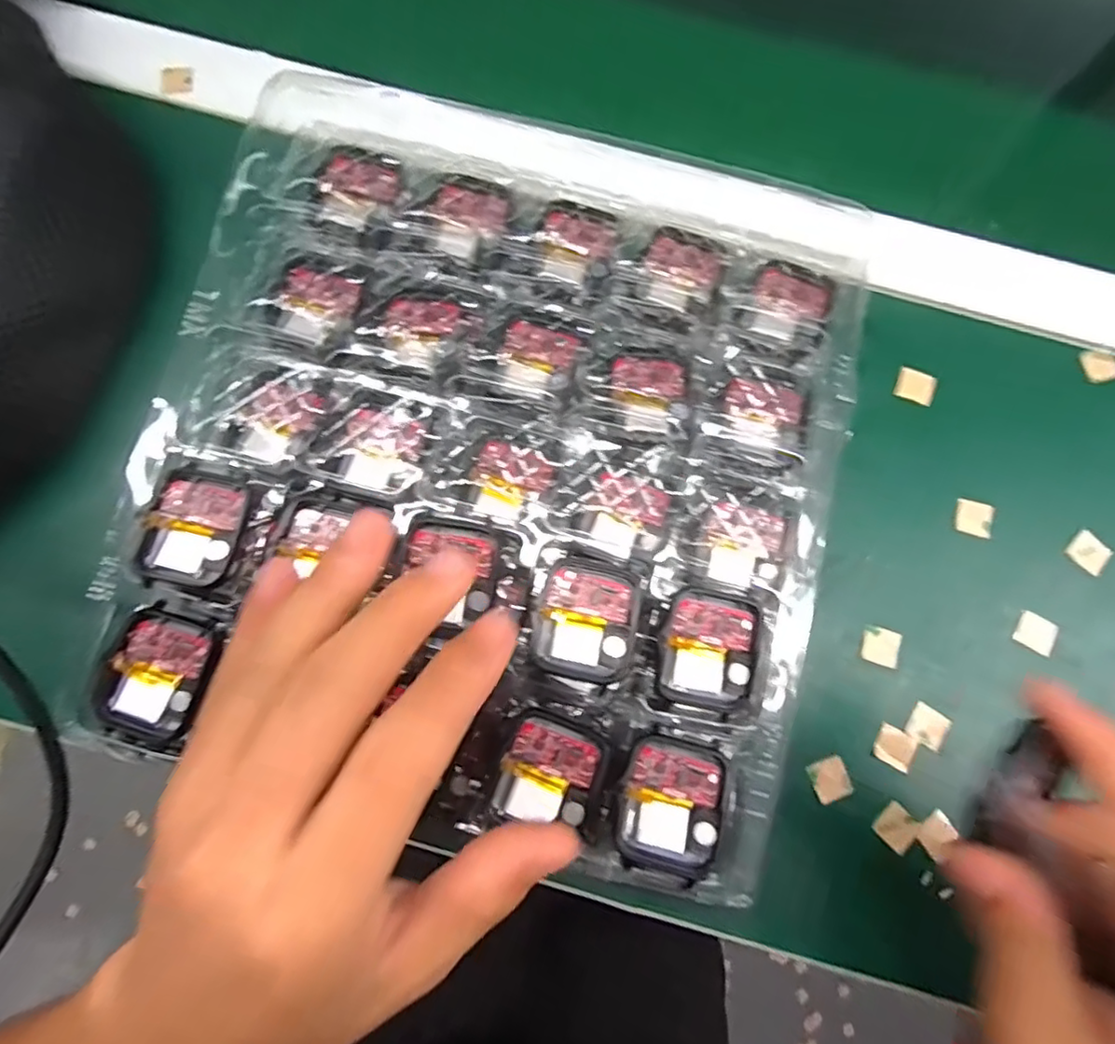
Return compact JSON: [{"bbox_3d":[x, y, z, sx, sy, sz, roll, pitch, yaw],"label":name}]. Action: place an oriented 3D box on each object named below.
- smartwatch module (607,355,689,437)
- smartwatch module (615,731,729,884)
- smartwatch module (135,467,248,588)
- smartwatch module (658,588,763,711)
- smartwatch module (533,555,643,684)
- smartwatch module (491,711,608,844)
[{"bbox_3d":[0.038,-0.052,0.252,0.034,0.010,0.032,6,79,0],"label":"smartwatch module"},{"bbox_3d":[0.041,0.102,0.218,0.035,0.005,0.045,16,79,2],"label":"smartwatch module"},{"bbox_3d":[-0.137,0.002,0.228,0.032,0.006,0.042,12,79,1],"label":"smartwatch module"},{"bbox_3d":[0.057,0.047,0.226,0.035,0.008,0.041,11,79,1],"label":"smartwatch module"},{"bbox_3d":[0.011,0.036,0.226,0.036,0.005,0.043,12,79,1],"label":"smartwatch module"},{"bbox_3d":[-0.002,0.090,0.218,0.036,0.005,0.038,18,79,2],"label":"smartwatch module"}]

